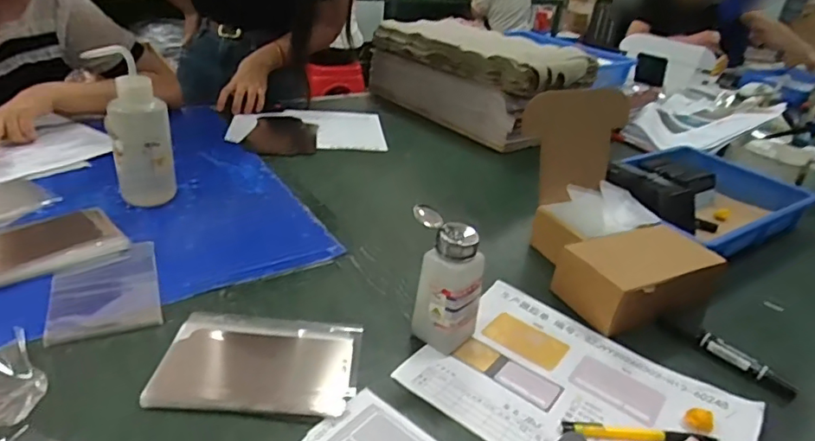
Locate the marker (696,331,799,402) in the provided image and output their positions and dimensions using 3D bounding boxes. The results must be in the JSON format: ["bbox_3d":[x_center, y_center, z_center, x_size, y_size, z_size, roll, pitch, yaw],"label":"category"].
[{"bbox_3d":[0.358,0.153,0.576,0.014,0.023,0.102,-17,38,-35],"label":"marker"}]

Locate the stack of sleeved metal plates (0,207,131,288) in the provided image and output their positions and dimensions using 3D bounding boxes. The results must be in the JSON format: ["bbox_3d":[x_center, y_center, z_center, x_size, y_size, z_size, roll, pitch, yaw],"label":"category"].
[{"bbox_3d":[-0.435,0.030,0.623,0.185,0.010,0.128,-18,38,-36],"label":"stack of sleeved metal plates"}]

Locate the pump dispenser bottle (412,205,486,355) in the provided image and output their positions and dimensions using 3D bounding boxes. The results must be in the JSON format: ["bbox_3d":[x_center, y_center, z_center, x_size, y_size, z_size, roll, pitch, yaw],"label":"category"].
[{"bbox_3d":[0.037,0.061,0.546,0.071,0.132,0.051,27,36,31],"label":"pump dispenser bottle"}]

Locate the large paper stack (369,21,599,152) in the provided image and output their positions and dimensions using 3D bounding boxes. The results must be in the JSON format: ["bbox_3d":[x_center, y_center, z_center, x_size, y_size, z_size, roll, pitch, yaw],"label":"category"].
[{"bbox_3d":[0.140,-0.326,1.208,0.210,0.181,0.466,-17,37,-37],"label":"large paper stack"}]

